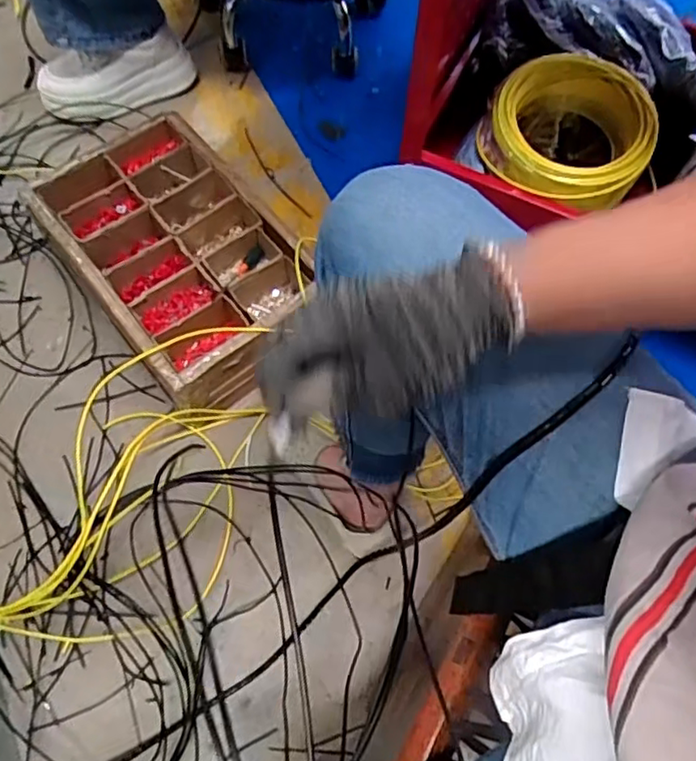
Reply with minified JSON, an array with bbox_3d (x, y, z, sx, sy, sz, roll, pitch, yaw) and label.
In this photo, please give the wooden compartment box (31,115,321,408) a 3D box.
[{"bbox_3d":[-0.227,-0.172,0.841,0.243,0.078,0.384,-37,72,-16],"label":"wooden compartment box"}]

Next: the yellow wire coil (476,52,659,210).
[{"bbox_3d":[0.270,-0.306,0.760,0.192,0.064,0.192,1,66,-2],"label":"yellow wire coil"}]

